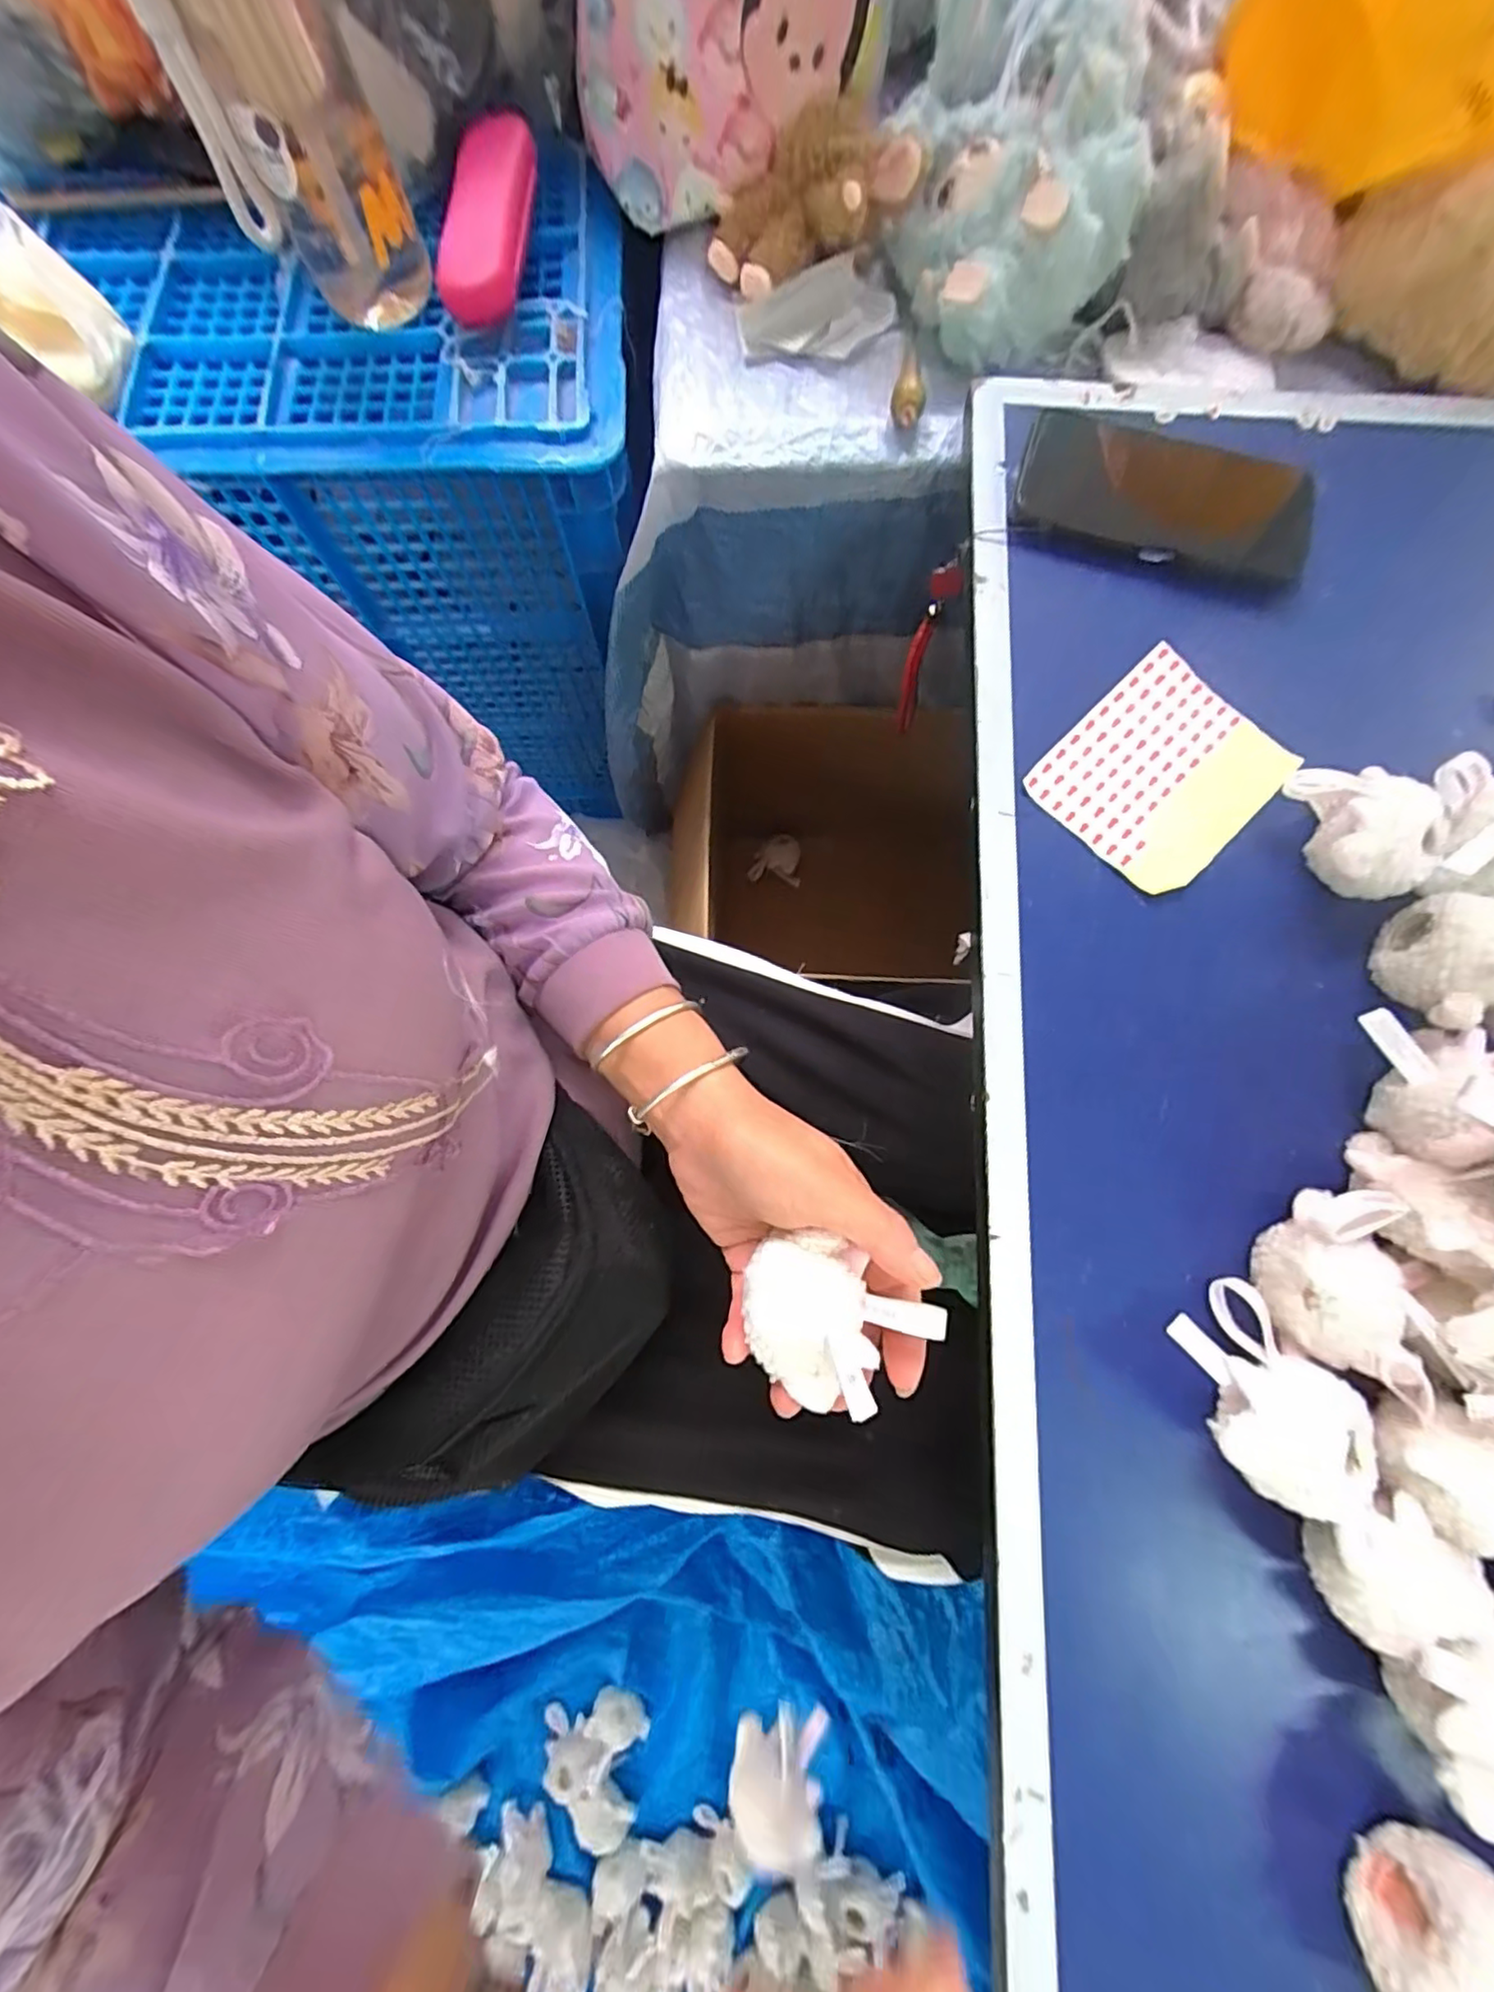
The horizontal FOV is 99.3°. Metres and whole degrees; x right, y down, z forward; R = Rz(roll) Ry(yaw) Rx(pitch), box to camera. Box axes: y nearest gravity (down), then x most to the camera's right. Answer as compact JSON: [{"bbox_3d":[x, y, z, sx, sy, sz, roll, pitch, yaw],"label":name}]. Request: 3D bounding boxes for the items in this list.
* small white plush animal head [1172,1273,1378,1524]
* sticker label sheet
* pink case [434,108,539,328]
[{"bbox_3d":[0.221,0.169,0.267,0.066,0.046,0.064,0,79,1],"label":"small white plush animal head"},{"bbox_3d":[0.225,-0.121,0.344,0.117,0.005,0.099,-44,81,-7],"label":"sticker label sheet"},{"bbox_3d":[-0.169,-0.500,0.412,0.049,0.040,0.107,29,110,7],"label":"pink case"}]

